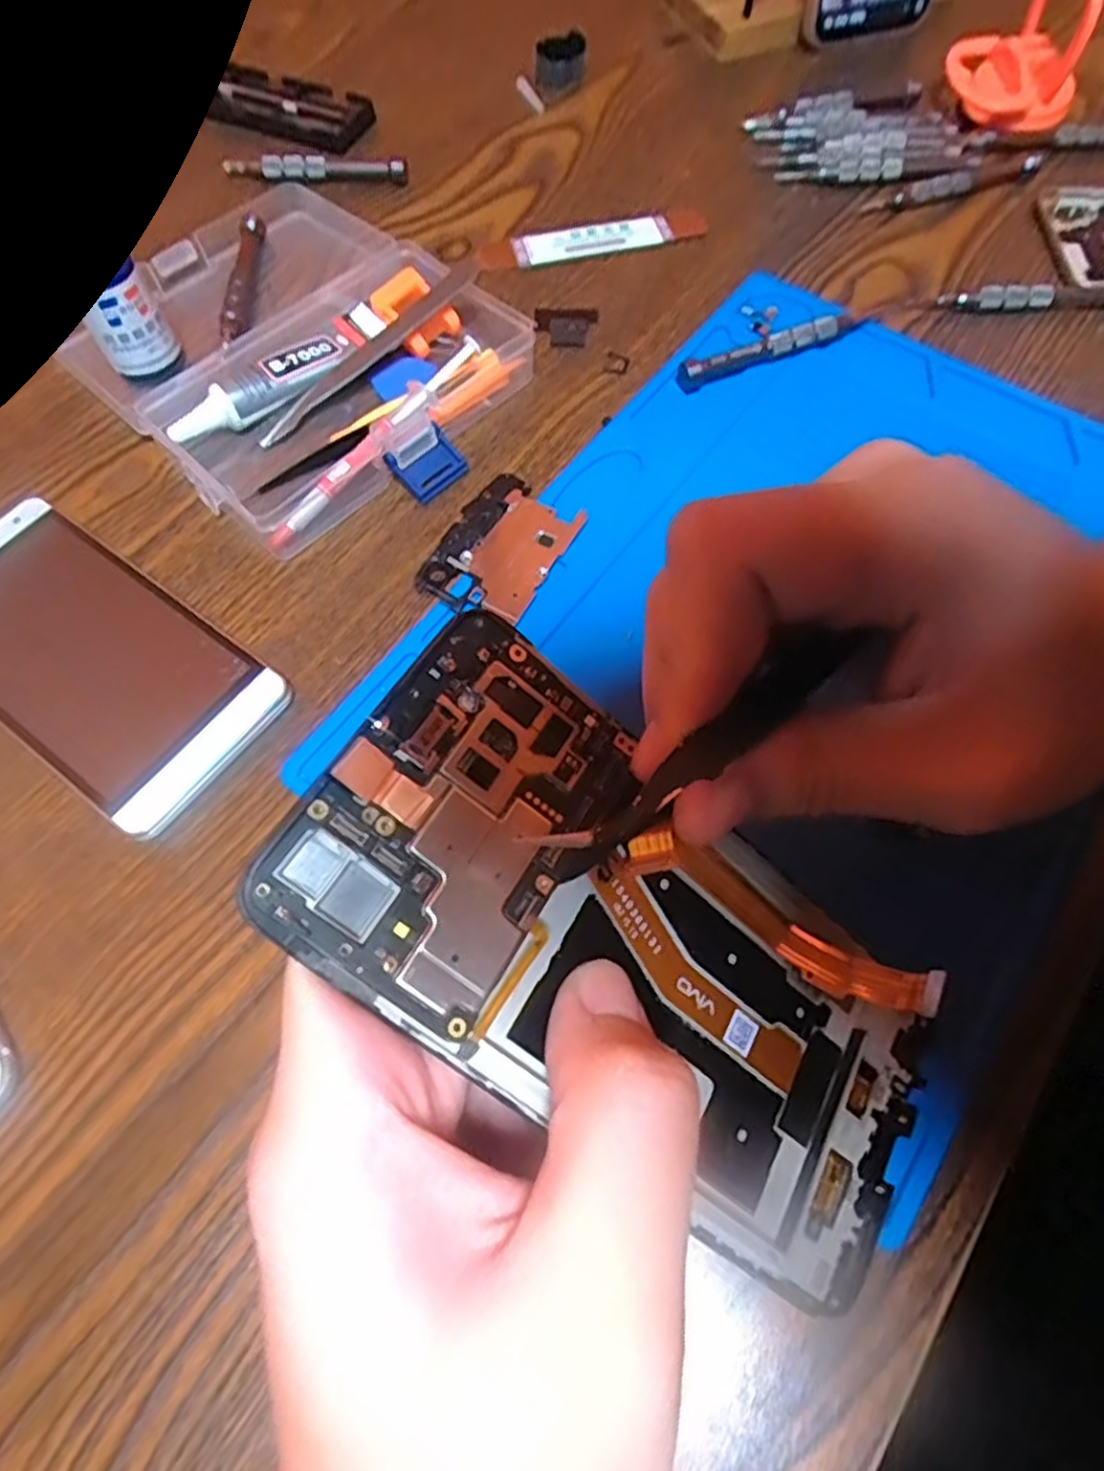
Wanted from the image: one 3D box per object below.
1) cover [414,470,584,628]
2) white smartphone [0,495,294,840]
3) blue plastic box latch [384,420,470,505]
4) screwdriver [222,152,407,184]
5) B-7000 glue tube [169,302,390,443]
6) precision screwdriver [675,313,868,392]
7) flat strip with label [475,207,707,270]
[{"bbox_3d":[-0.019,-0.073,0.289,0.043,0.007,0.063,26,68,10],"label":"cover"},{"bbox_3d":[-0.167,-0.029,0.267,0.141,0.010,0.070,35,70,14],"label":"white smartphone"},{"bbox_3d":[-0.050,-0.111,0.303,0.028,0.004,0.023,-44,105,-17],"label":"blue plastic box latch"},{"bbox_3d":[-0.124,-0.294,0.385,0.095,0.010,0.014,4,66,1],"label":"screwdriver"},{"bbox_3d":[-0.113,-0.152,0.316,0.024,0.017,0.102,40,72,16],"label":"B-7000 glue tube"},{"bbox_3d":[0.098,-0.171,0.328,0.091,0.012,0.011,-22,68,-10],"label":"precision screwdriver"},{"bbox_3d":[0.020,-0.248,0.367,0.113,0.004,0.023,-13,67,-6],"label":"flat strip with label"}]

